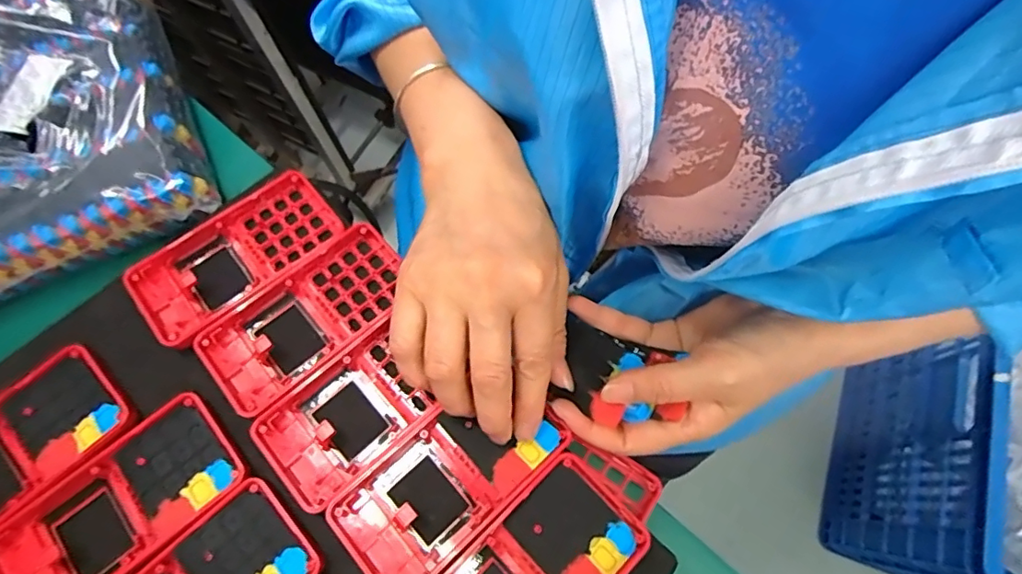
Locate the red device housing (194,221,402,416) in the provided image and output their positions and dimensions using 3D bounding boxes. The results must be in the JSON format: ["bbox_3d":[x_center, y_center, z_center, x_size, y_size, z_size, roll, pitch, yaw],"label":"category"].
[{"bbox_3d":[-0.118,0.018,0.319,0.124,0.017,0.062,-39,73,-13],"label":"red device housing"}]

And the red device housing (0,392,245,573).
[{"bbox_3d":[-0.203,0.119,0.281,0.124,0.015,0.063,-39,73,-13],"label":"red device housing"}]

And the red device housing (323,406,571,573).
[{"bbox_3d":[-0.032,0.099,0.281,0.117,0.015,0.061,-41,73,-14],"label":"red device housing"}]

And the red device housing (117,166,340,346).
[{"bbox_3d":[-0.169,-0.019,0.335,0.125,0.018,0.068,-43,74,-15],"label":"red device housing"}]

